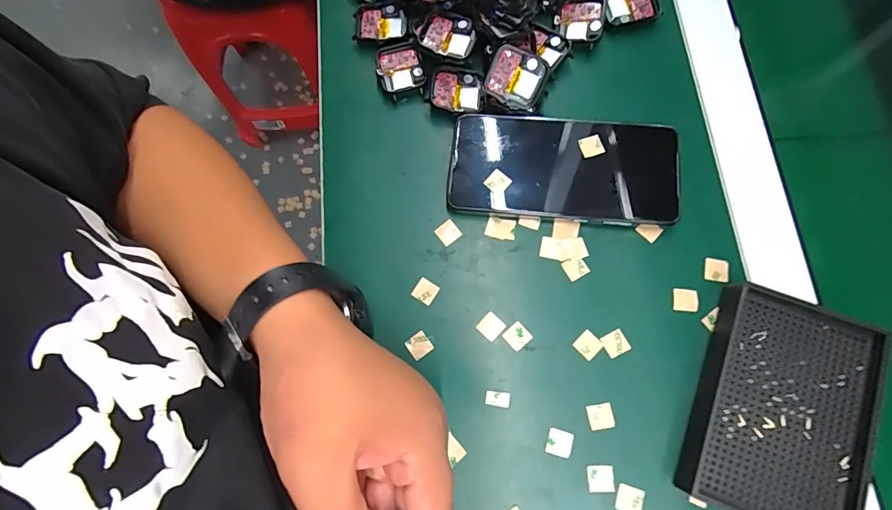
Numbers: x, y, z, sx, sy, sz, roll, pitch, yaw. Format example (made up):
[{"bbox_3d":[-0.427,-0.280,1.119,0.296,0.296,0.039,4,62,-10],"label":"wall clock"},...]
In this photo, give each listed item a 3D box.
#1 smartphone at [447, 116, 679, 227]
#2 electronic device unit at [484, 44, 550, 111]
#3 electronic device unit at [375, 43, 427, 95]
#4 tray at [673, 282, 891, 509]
[{"bbox_3d":[0.085,-0.062,0.319,0.162,0.013,0.076,5,79,5],"label":"smartphone"},{"bbox_3d":[0.054,-0.130,0.321,0.046,0.039,0.007,14,31,-12],"label":"electronic device unit"},{"bbox_3d":[-0.037,-0.149,0.351,0.036,0.014,0.043,-16,76,-1],"label":"electronic device unit"},{"bbox_3d":[0.209,0.097,0.271,0.093,0.029,0.136,20,78,7],"label":"tray"}]

